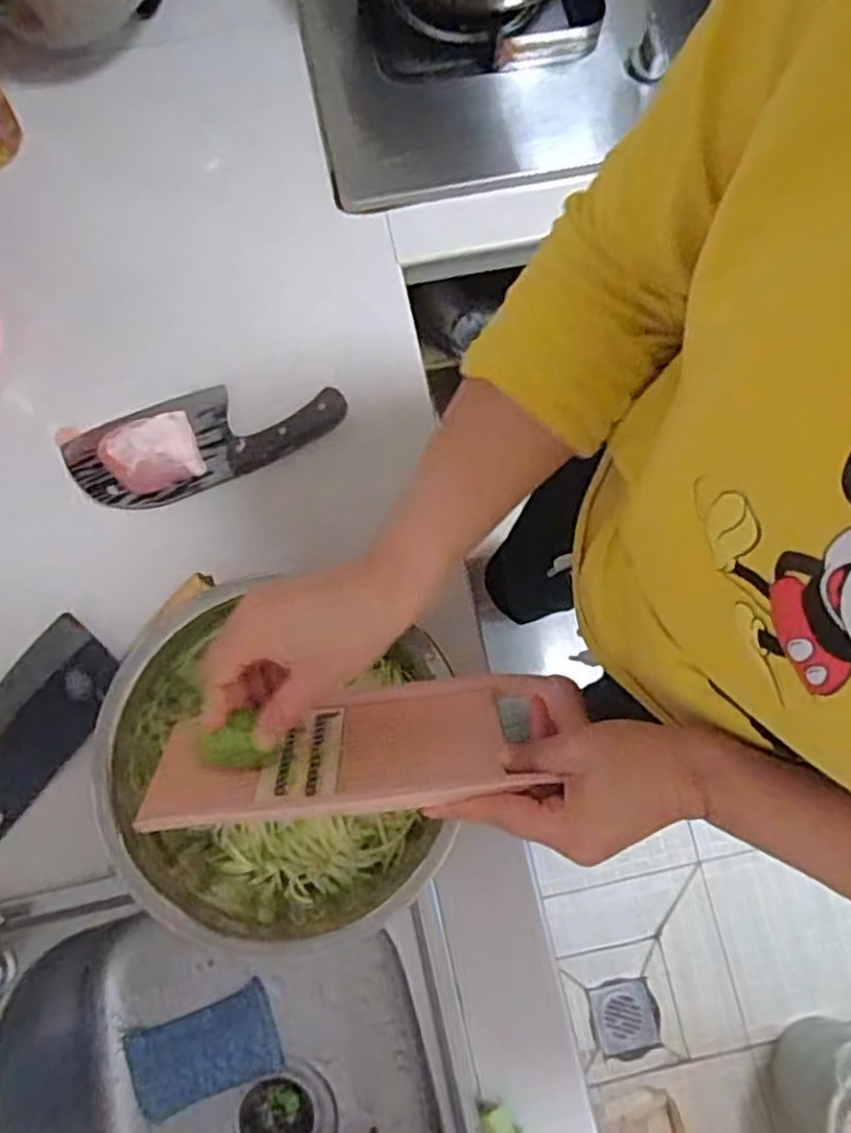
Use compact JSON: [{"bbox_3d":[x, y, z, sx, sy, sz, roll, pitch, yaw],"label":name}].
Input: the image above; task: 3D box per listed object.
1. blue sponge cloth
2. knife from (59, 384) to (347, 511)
[{"bbox_3d":[-0.223,0.487,0.754,0.145,0.015,0.081,-21,78,-5],"label":"blue sponge cloth"},{"bbox_3d":[-0.198,-0.116,0.671,0.252,0.029,0.092,-16,78,-4],"label":"knife"}]

